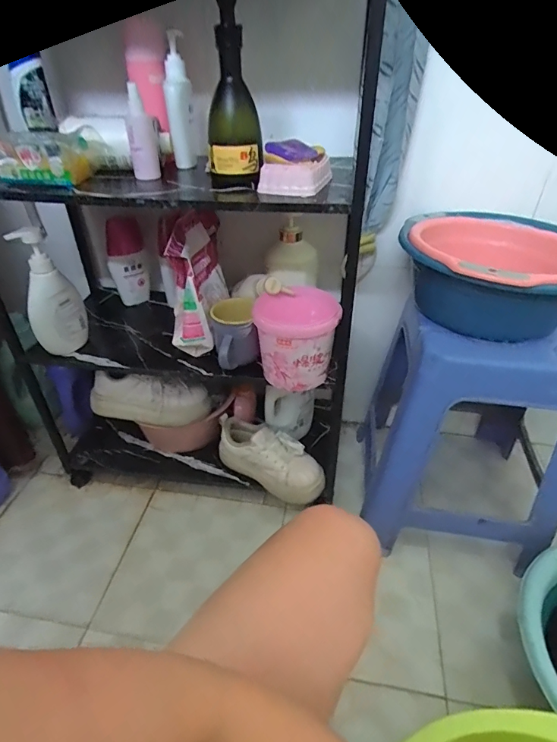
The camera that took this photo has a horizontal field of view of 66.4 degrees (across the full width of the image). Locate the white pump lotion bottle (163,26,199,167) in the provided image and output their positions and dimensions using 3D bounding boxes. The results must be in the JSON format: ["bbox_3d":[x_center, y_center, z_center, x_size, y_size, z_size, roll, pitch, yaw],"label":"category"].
[{"bbox_3d":[-0.162,-0.434,0.695,0.043,0.182,0.044,-8,37,-10],"label":"white pump lotion bottle"}]

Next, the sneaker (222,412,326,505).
[{"bbox_3d":[-0.021,0.185,0.886,0.245,0.119,0.091,20,41,24],"label":"sneaker"}]

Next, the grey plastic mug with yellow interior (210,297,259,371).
[{"bbox_3d":[-0.074,-0.058,0.728,0.071,0.093,0.101,-8,37,-11],"label":"grey plastic mug with yellow interior"}]

